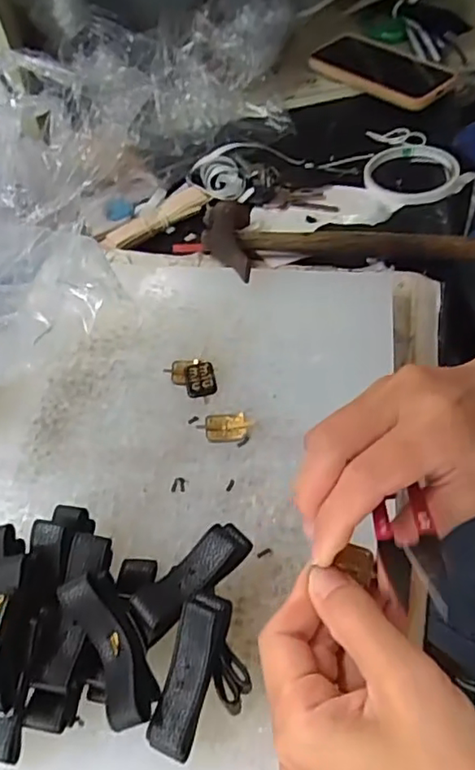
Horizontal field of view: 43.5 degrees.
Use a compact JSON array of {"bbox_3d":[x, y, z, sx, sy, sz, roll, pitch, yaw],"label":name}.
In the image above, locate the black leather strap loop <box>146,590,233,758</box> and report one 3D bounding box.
[{"bbox_3d":[-0.021,0.122,0.252,0.020,0.007,0.063,14,75,14],"label":"black leather strap loop"}]

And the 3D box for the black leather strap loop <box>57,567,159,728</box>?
[{"bbox_3d":[-0.054,0.111,0.253,0.023,0.012,0.062,-23,78,-15],"label":"black leather strap loop"}]

